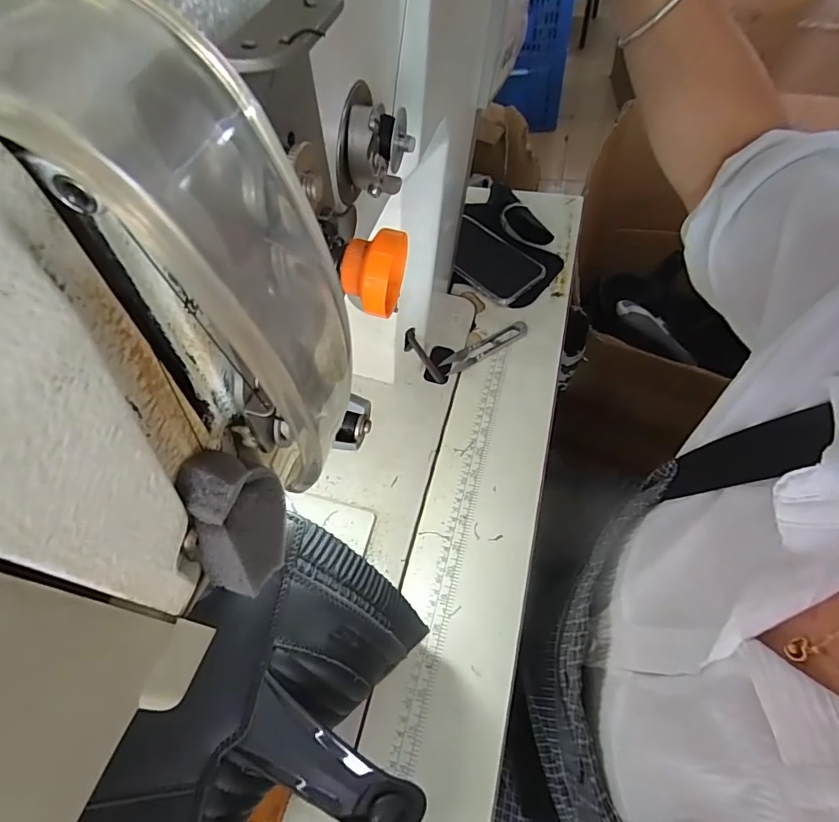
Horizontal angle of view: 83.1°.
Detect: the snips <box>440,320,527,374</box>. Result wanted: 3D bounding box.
[{"bbox_3d":[0.079,-0.076,0.561,0.113,0.007,0.025,-27,59,-11],"label":"snips"}]

